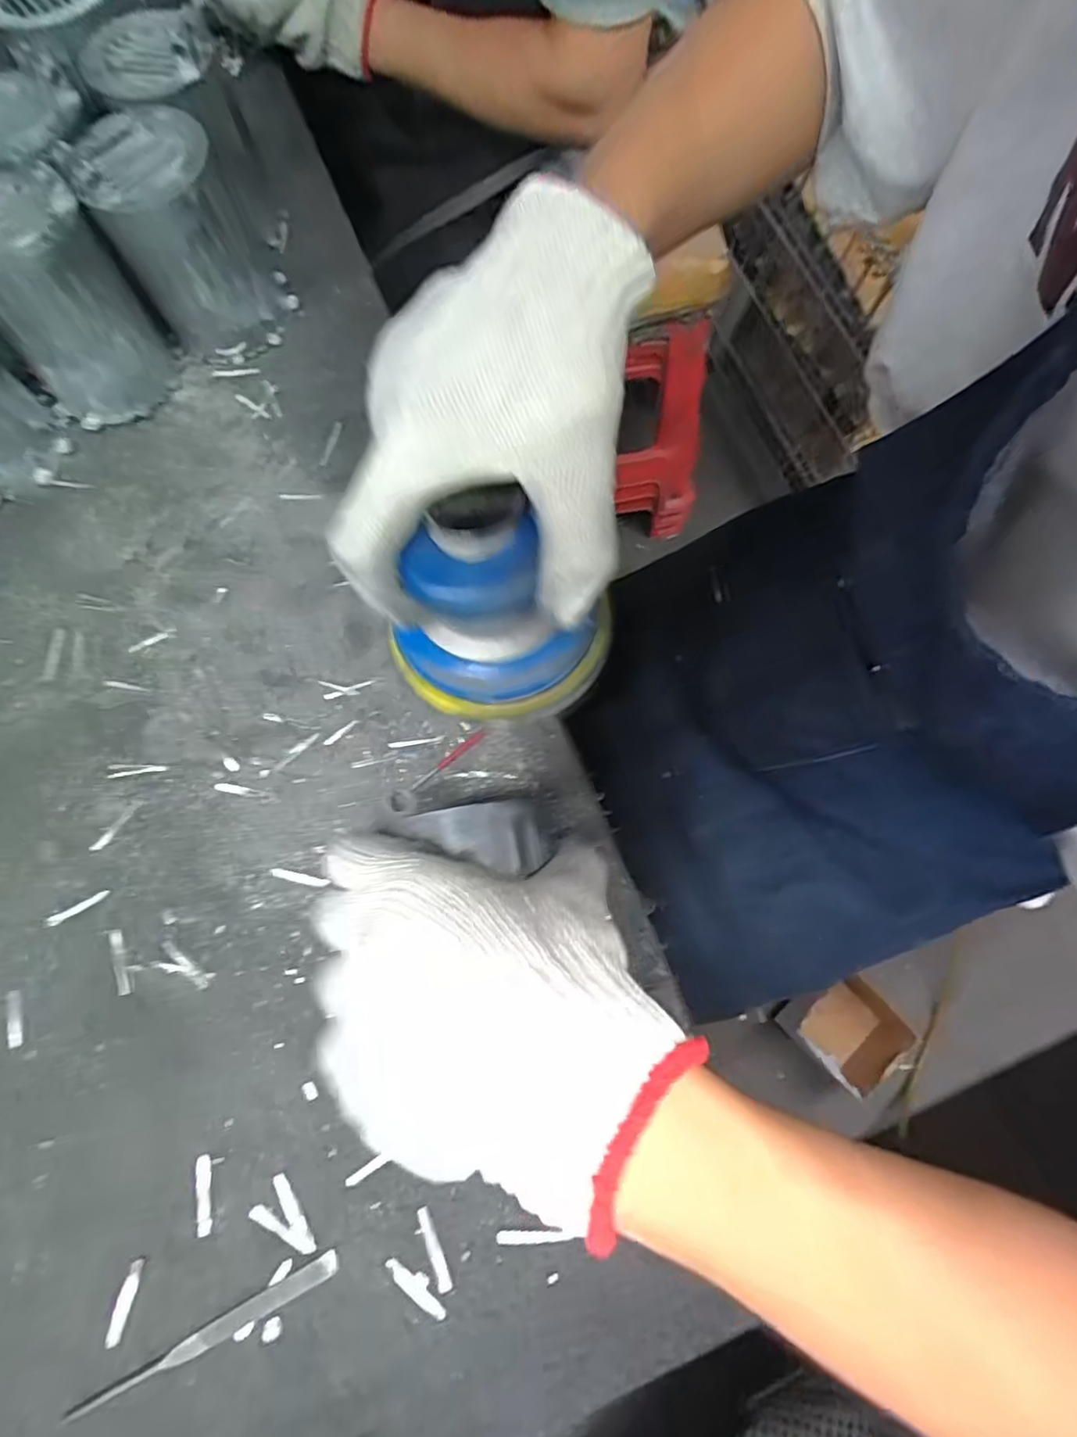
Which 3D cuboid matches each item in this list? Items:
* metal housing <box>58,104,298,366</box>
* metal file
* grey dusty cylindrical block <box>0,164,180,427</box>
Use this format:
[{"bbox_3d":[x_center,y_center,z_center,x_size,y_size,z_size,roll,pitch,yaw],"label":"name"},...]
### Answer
[{"bbox_3d":[-0.241,-0.333,0.429,0.092,0.121,0.087,-30,75,-7],"label":"metal housing"},{"bbox_3d":[-0.160,0.300,0.297,0.137,0.004,0.010,-28,74,-6],"label":"metal file"},{"bbox_3d":[-0.321,-0.279,0.418,0.089,0.118,0.088,-1,74,2],"label":"grey dusty cylindrical block"}]

